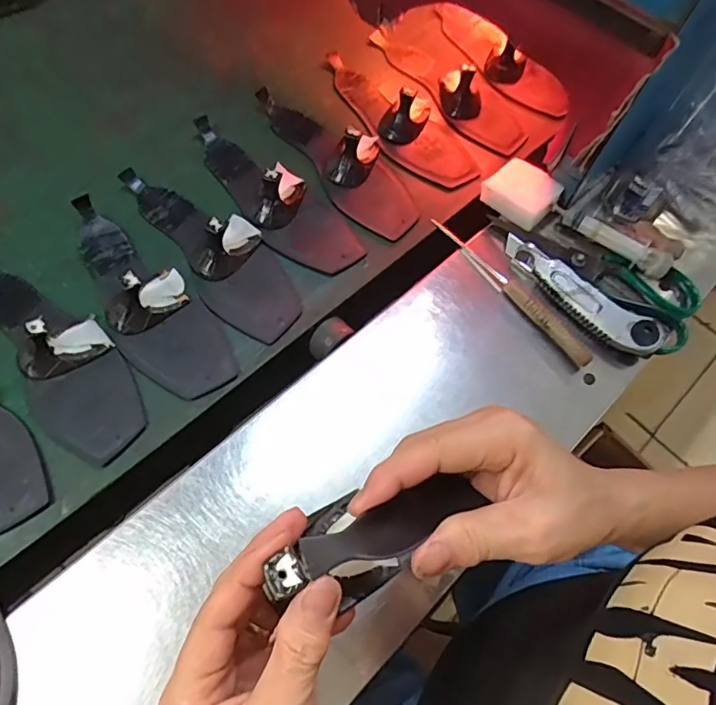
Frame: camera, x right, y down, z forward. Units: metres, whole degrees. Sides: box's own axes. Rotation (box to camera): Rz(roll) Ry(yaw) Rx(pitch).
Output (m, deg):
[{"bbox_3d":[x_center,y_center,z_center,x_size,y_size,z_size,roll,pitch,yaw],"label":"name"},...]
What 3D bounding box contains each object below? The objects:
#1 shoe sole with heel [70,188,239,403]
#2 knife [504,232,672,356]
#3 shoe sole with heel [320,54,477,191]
[{"bbox_3d":[-0.194,-0.058,0.459,0.077,0.048,0.226,-36,73,-18],"label":"shoe sole with heel"},{"bbox_3d":[0.201,-0.055,0.482,0.163,0.021,0.036,40,69,14],"label":"knife"},{"bbox_3d":[0.045,-0.276,0.583,0.081,0.041,0.233,-30,71,-16],"label":"shoe sole with heel"}]

